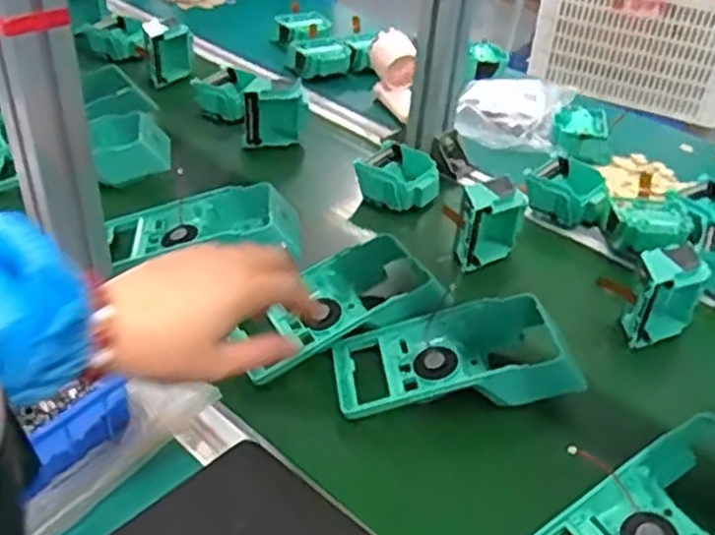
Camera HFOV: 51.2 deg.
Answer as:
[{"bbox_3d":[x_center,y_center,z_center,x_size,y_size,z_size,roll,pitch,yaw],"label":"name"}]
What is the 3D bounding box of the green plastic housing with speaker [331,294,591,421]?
[{"bbox_3d":[0.074,0.067,0.589,0.180,0.051,0.086,-1,37,-6],"label":"green plastic housing with speaker"}]

